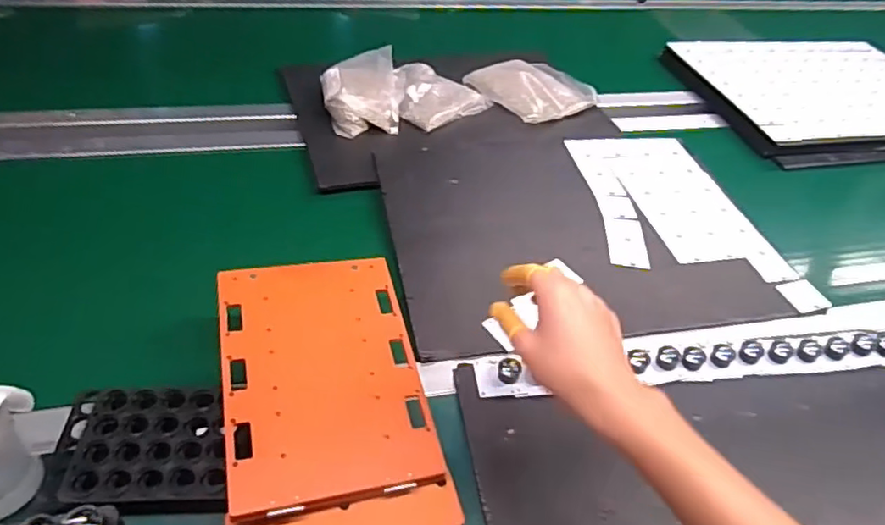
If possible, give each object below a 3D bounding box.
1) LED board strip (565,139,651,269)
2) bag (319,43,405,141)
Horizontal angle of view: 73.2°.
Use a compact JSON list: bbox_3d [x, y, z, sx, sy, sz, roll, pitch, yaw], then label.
[{"bbox_3d":[0.226,-0.094,0.818,0.055,0.004,0.281,0,45,-5],"label":"LED board strip"},{"bbox_3d":[-0.125,-0.263,0.912,0.122,0.048,0.175,1,45,-4],"label":"bag"}]

